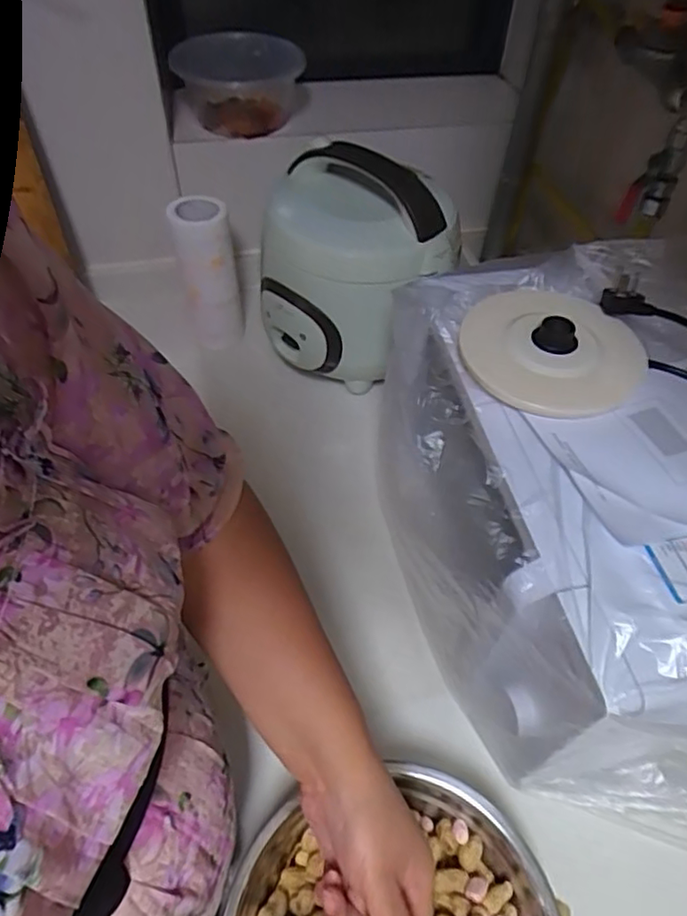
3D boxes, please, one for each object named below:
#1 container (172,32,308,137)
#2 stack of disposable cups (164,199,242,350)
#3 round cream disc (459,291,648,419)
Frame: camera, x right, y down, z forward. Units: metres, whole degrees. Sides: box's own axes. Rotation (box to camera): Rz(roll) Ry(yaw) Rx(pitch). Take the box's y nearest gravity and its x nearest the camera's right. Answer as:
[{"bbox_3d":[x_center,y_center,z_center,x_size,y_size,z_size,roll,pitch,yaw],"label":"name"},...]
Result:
[{"bbox_3d":[-0.139,-0.493,0.798,0.154,0.077,0.148,-12,53,-12],"label":"container"},{"bbox_3d":[-0.179,-0.241,0.803,0.068,0.193,0.070,-12,53,-12],"label":"stack of disposable cups"},{"bbox_3d":[0.175,-0.097,0.503,0.145,0.026,0.143,1,51,-2],"label":"round cream disc"}]

